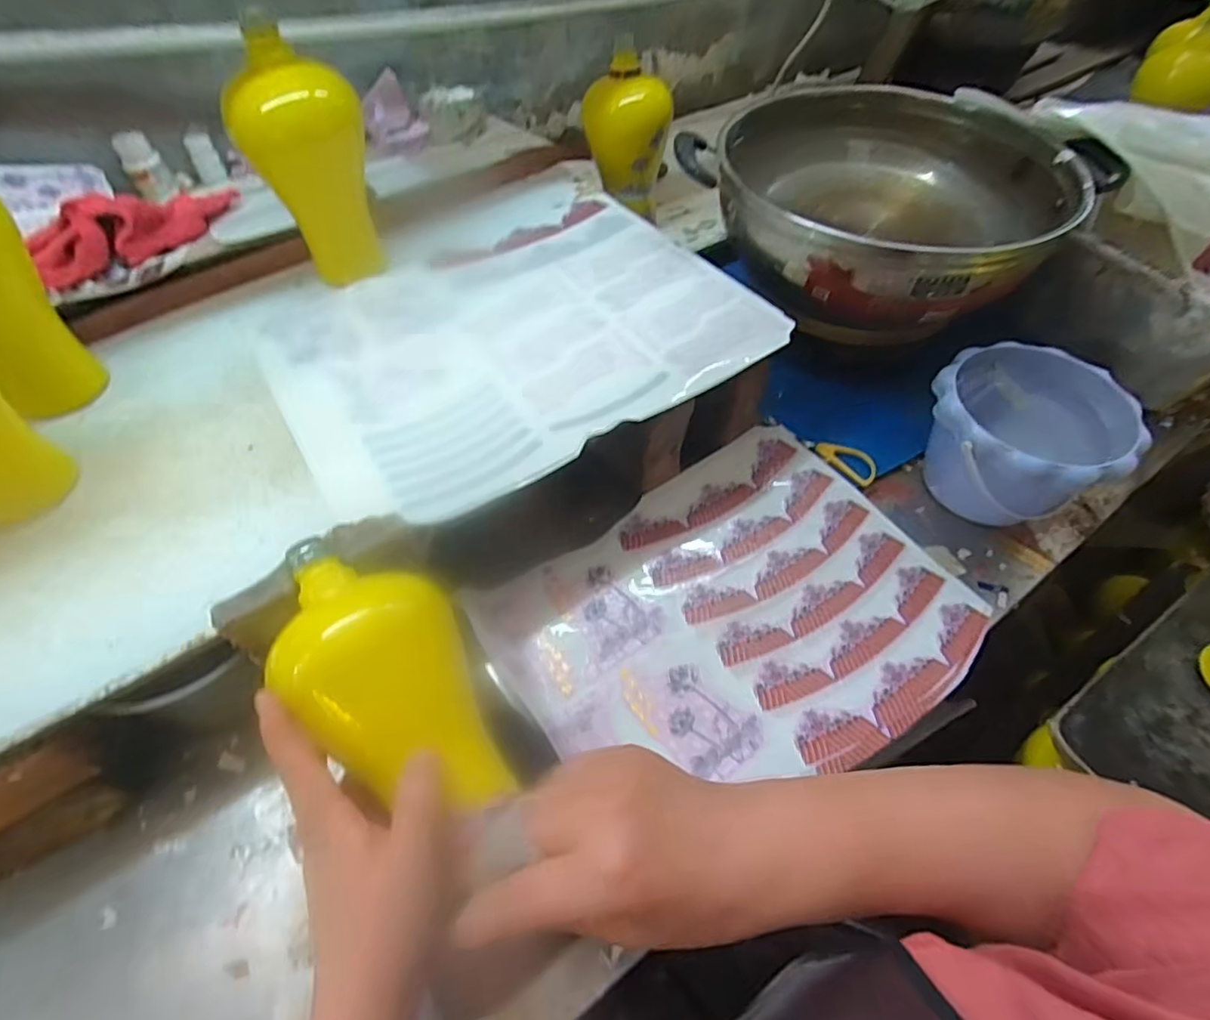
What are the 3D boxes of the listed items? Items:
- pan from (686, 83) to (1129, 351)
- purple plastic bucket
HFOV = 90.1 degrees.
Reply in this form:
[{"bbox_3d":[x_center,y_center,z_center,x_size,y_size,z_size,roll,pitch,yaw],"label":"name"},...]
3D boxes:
[{"bbox_3d":[0.276,-0.303,0.607,0.296,0.109,0.305,-37,65,-24],"label":"pan"},{"bbox_3d":[0.360,-0.057,0.547,0.148,0.123,0.141,1,56,-2],"label":"purple plastic bucket"}]

